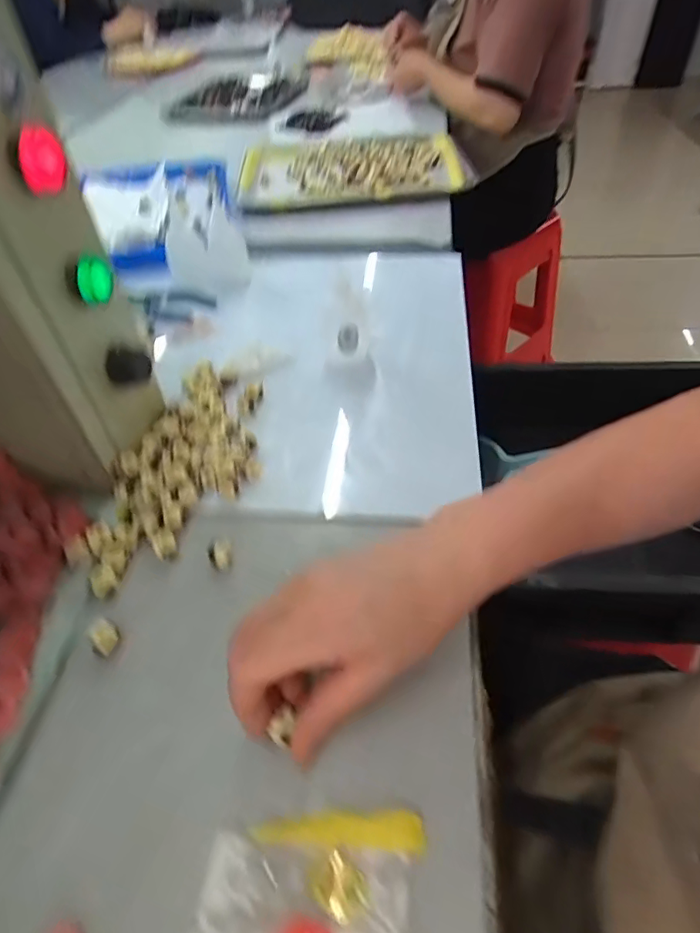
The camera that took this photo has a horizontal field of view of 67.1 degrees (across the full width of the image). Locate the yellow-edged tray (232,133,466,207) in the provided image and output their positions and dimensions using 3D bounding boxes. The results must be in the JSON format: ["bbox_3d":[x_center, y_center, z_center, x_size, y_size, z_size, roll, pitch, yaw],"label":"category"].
[{"bbox_3d":[-0.002,-0.464,0.814,0.326,0.038,0.218,-5,46,1],"label":"yellow-edged tray"}]

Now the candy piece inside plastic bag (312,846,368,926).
[{"bbox_3d":[-0.004,0.184,0.231,0.025,0.004,0.019,28,53,23],"label":"candy piece inside plastic bag"}]

